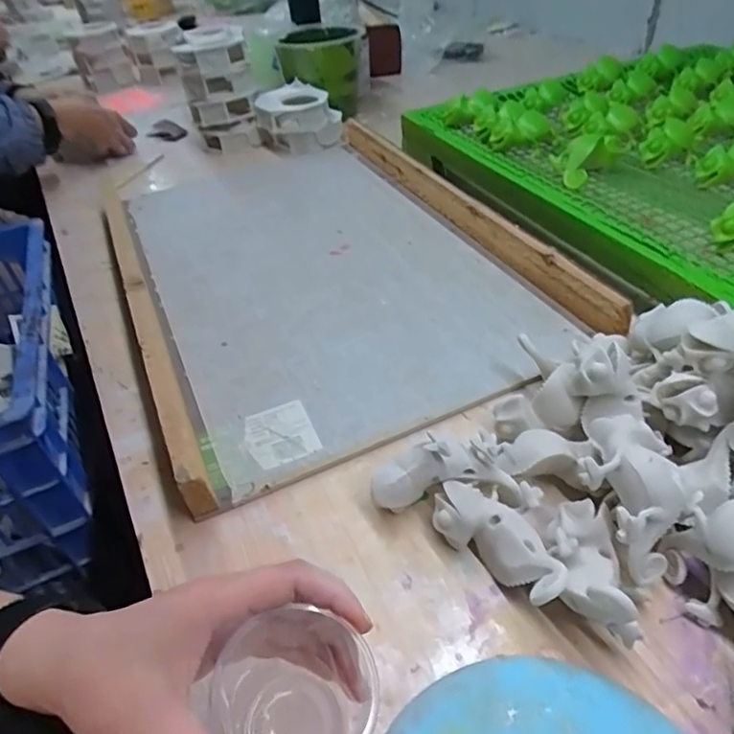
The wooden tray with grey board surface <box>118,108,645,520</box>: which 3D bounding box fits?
[{"bbox_3d":[-0.075,-0.143,0.636,0.399,0.051,0.597,-22,45,-16],"label":"wooden tray with grey board surface"}]

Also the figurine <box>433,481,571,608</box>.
[{"bbox_3d":[0.082,0.107,0.342,0.044,0.049,0.098,-31,48,-24],"label":"figurine"}]

